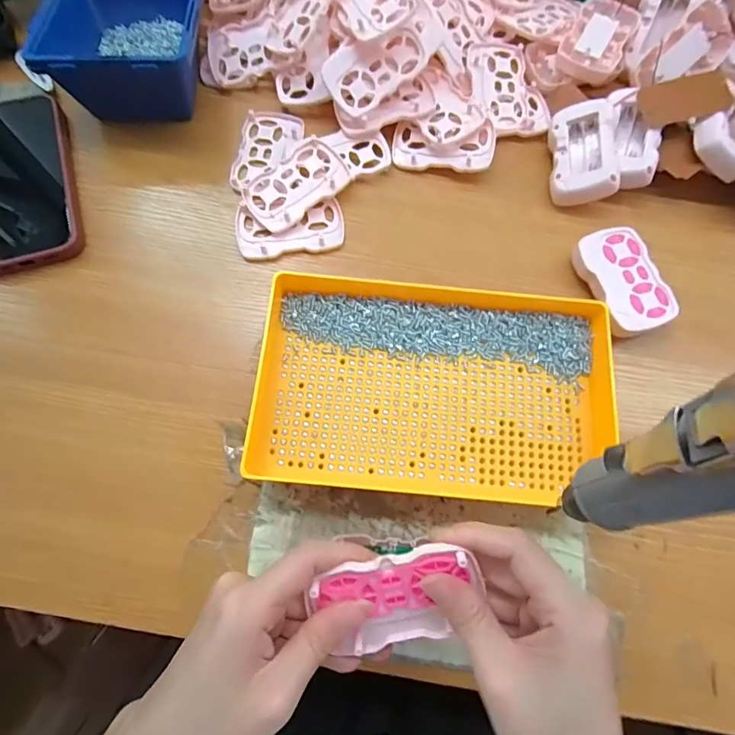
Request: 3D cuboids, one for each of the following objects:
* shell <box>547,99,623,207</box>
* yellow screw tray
[{"bbox_3d":[0.186,-0.185,0.386,0.052,0.022,0.087,-4,78,26],"label":"shell"},{"bbox_3d":[0.049,0.013,0.325,0.251,0.033,0.154,5,73,0],"label":"yellow screw tray"}]

